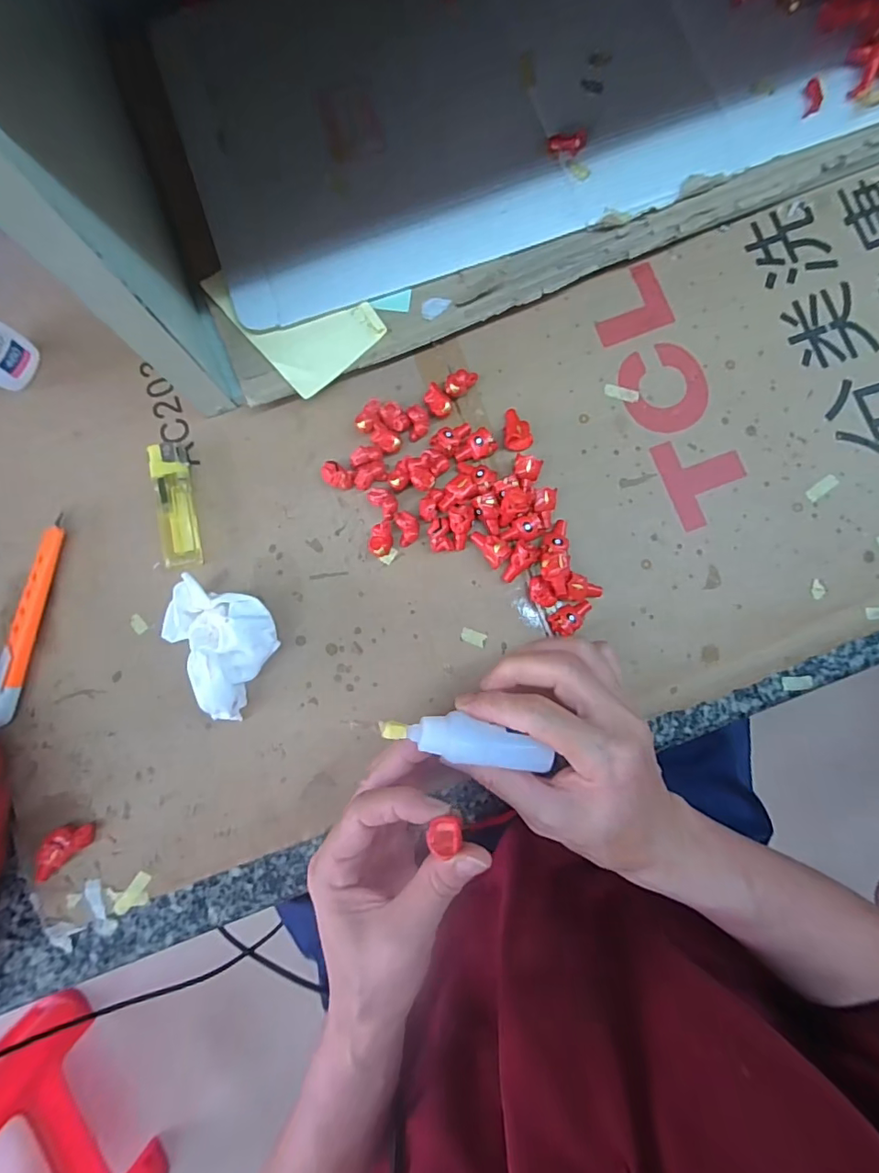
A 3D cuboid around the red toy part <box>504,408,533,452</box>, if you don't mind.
[{"bbox_3d":[0.049,-0.099,0.323,0.016,0.016,0.027,1,85,2],"label":"red toy part"}]

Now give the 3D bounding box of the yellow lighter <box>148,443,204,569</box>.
[{"bbox_3d":[-0.166,-0.051,0.325,0.022,0.010,0.078,-11,85,1],"label":"yellow lighter"}]

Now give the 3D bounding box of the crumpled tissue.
[{"bbox_3d":[-0.132,0.034,0.304,0.065,0.030,0.065,27,86,4],"label":"crumpled tissue"}]

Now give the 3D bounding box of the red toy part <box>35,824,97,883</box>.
[{"bbox_3d":[-0.222,0.153,0.303,0.039,0.015,0.017,-42,85,-2],"label":"red toy part"}]

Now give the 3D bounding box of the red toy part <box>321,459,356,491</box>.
[{"bbox_3d":[-0.063,-0.068,0.323,0.021,0.012,0.014,29,86,4],"label":"red toy part"}]

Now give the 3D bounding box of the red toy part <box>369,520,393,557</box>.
[{"bbox_3d":[-0.036,-0.029,0.318,0.013,0.012,0.021,8,85,2],"label":"red toy part"}]

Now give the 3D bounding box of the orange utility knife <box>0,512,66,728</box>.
[{"bbox_3d":[-0.252,0.020,0.317,0.014,0.016,0.126,10,85,3],"label":"orange utility knife"}]

